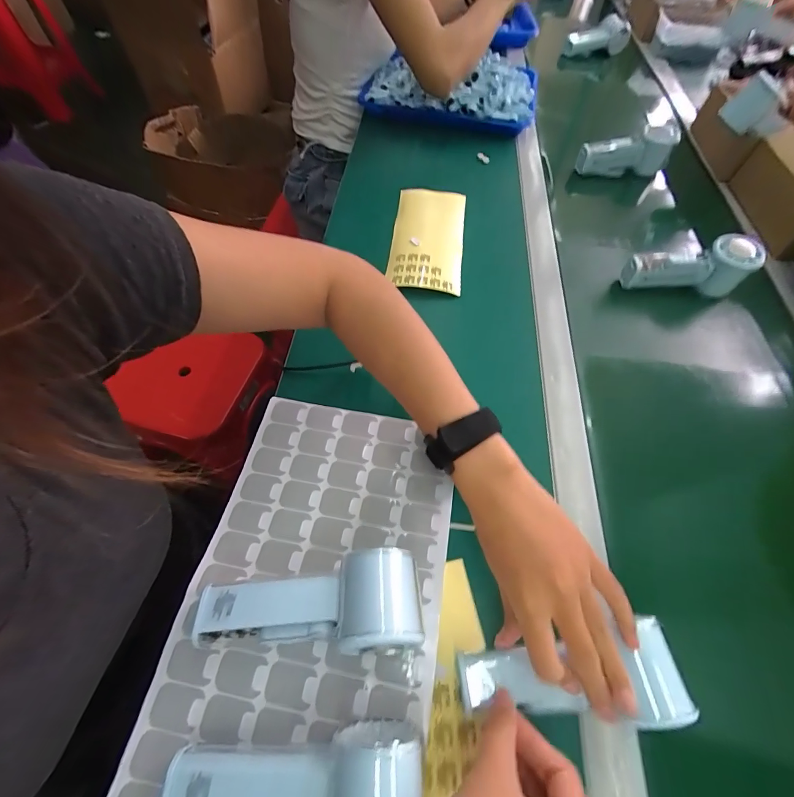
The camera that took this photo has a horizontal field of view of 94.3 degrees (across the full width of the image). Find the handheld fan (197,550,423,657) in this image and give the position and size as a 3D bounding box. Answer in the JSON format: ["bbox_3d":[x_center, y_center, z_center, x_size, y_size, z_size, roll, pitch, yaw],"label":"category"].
[{"bbox_3d":[-0.062,0.150,0.263,0.153,0.065,0.063,-4,60,-5],"label":"handheld fan"}]

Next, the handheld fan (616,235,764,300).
[{"bbox_3d":[0.387,-0.177,0.493,0.143,0.062,0.045,5,60,0],"label":"handheld fan"}]

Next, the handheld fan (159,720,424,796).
[{"bbox_3d":[-0.061,0.238,0.215,0.154,0.056,0.060,-5,60,-5],"label":"handheld fan"}]

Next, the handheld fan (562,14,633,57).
[{"bbox_3d":[0.502,-0.896,0.921,0.152,0.084,0.052,5,59,7],"label":"handheld fan"}]

